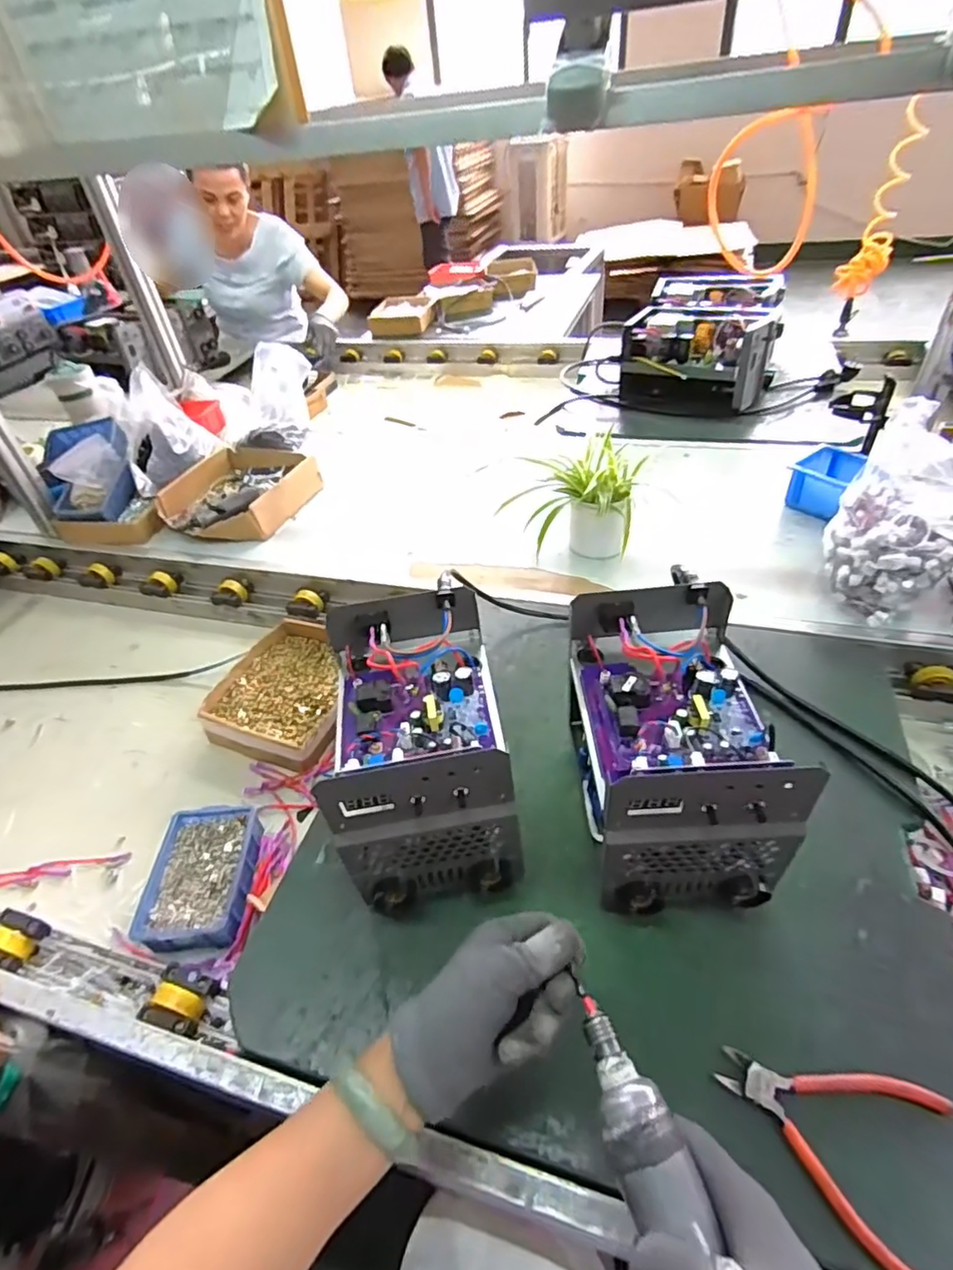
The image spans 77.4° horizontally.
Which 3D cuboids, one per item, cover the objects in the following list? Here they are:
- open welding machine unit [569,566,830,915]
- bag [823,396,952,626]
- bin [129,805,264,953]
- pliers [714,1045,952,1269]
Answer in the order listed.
[{"bbox_3d":[0.174,0.103,0.545,0.144,0.189,0.230,-5,43,2],"label":"open welding machine unit"},{"bbox_3d":[0.535,-0.145,0.758,0.134,0.198,0.166,-19,44,-13],"label":"bag"},{"bbox_3d":[-0.303,0.268,0.663,0.106,0.039,0.152,-6,43,1],"label":"bin"},{"bbox_3d":[0.243,0.339,0.410,0.139,0.018,0.111,20,49,26],"label":"pliers"}]

